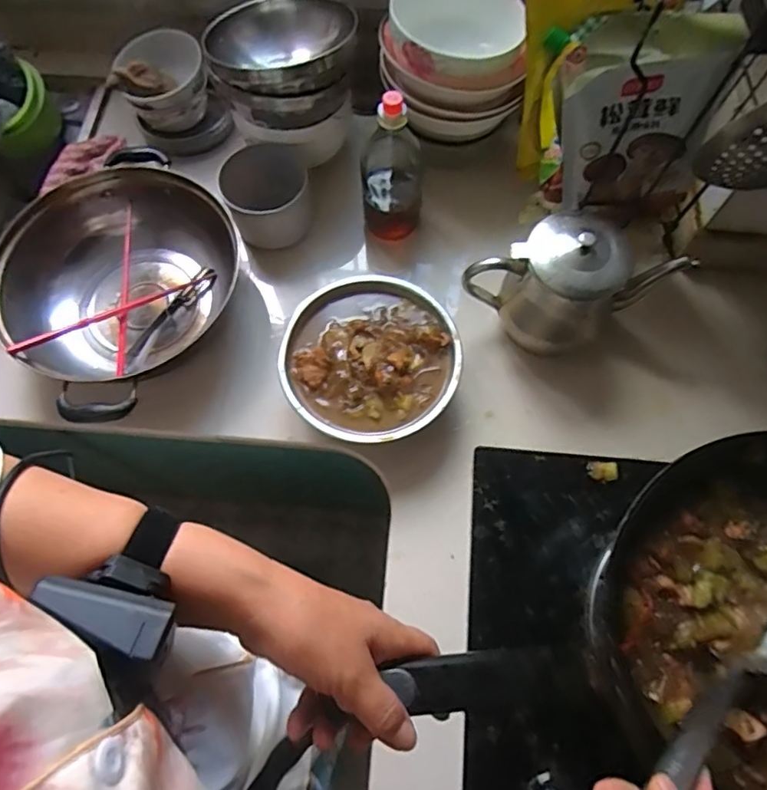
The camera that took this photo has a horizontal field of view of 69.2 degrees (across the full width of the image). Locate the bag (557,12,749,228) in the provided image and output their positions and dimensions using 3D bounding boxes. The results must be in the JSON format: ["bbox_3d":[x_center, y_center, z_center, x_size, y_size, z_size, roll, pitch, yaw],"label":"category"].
[{"bbox_3d":[0.245,-0.263,0.550,0.157,0.180,0.075,10,70,4],"label":"bag"}]

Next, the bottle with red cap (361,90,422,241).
[{"bbox_3d":[0.009,-0.255,0.632,0.070,0.173,0.058,-4,70,-1],"label":"bottle with red cap"}]

